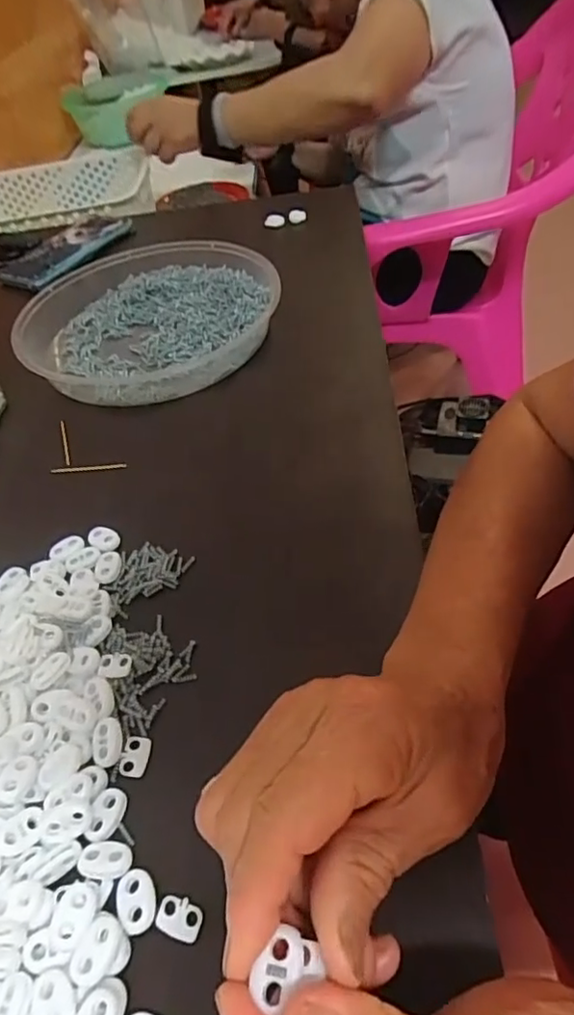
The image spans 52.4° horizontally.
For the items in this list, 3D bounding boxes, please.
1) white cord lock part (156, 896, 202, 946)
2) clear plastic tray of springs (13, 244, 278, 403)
[{"bbox_3d":[-0.043,0.165,0.235,0.019,0.004,0.013,12,51,19],"label":"white cord lock part"},{"bbox_3d":[-0.123,-0.175,0.531,0.220,0.036,0.202,-4,48,6],"label":"clear plastic tray of springs"}]

